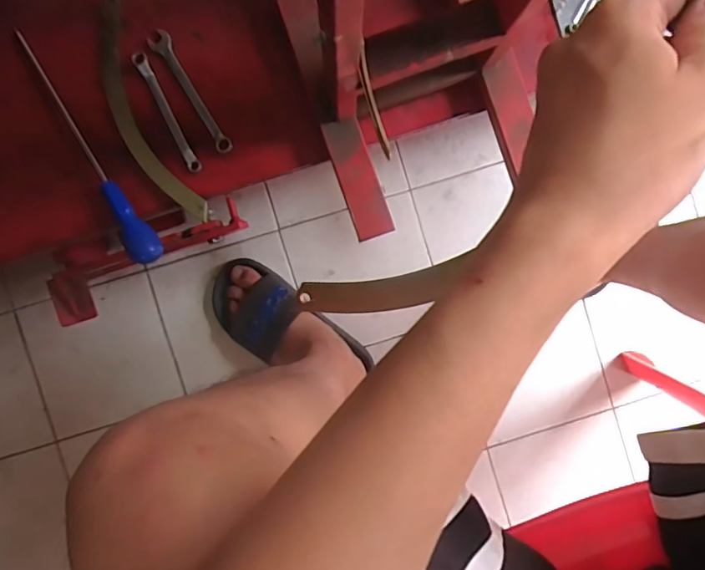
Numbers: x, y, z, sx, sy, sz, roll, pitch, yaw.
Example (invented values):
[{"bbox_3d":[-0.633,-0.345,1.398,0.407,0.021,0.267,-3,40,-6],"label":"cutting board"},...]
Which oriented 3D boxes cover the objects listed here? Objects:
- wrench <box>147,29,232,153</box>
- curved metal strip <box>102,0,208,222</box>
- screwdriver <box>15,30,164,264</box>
[{"bbox_3d":[-0.172,-0.203,0.538,0.022,0.007,0.142,-30,92,-2],"label":"wrench"},{"bbox_3d":[-0.223,-0.181,0.529,0.052,0.013,0.250,-22,92,-2],"label":"curved metal strip"},{"bbox_3d":[-0.277,-0.135,0.519,0.030,0.026,0.262,-33,93,-1],"label":"screwdriver"}]

